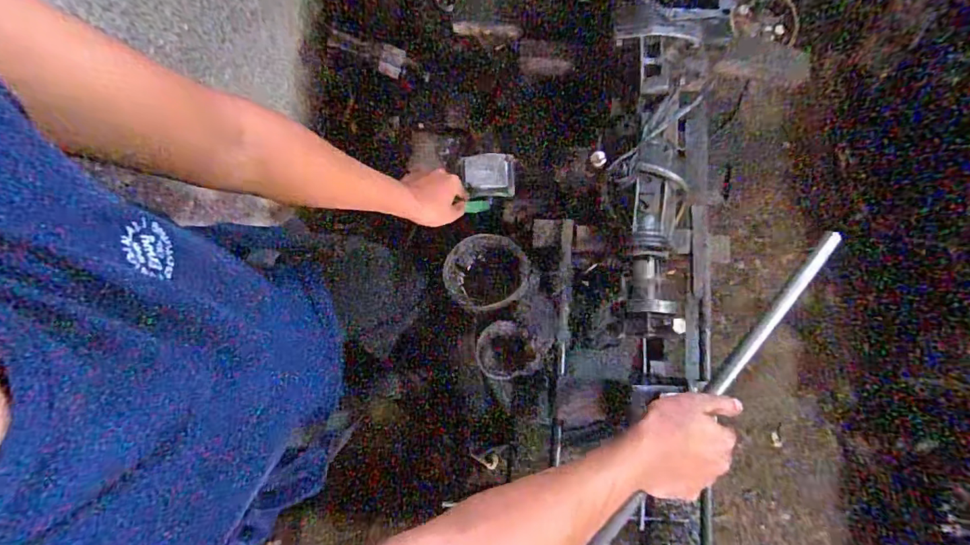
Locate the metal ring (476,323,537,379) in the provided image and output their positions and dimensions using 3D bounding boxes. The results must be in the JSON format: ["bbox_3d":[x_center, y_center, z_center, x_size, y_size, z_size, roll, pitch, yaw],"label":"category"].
[{"bbox_3d":[0.031,0.117,0.734,0.088,0.019,0.084,0,78,-1],"label":"metal ring"}]

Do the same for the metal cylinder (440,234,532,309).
[{"bbox_3d":[0.002,-0.001,0.741,0.129,0.022,0.115,8,78,0],"label":"metal cylinder"}]

